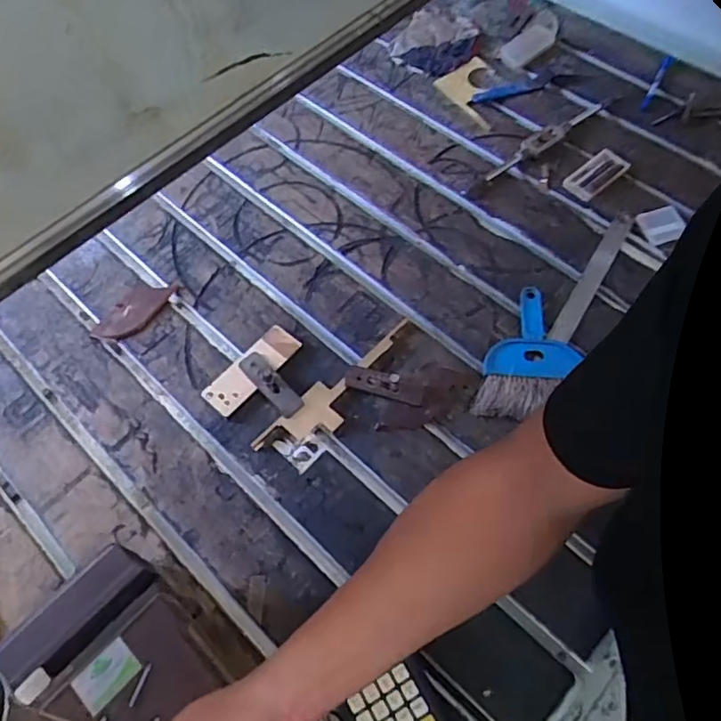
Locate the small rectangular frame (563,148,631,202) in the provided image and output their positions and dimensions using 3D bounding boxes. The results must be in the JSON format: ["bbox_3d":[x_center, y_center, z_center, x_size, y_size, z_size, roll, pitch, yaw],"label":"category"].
[{"bbox_3d":[0.352,-0.277,0.865,0.105,0.008,0.053,-40,68,-17],"label":"small rectangular frame"}]

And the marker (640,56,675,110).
[{"bbox_3d":[0.485,-0.454,0.950,0.013,0.012,0.126,27,72,15],"label":"marker"}]

